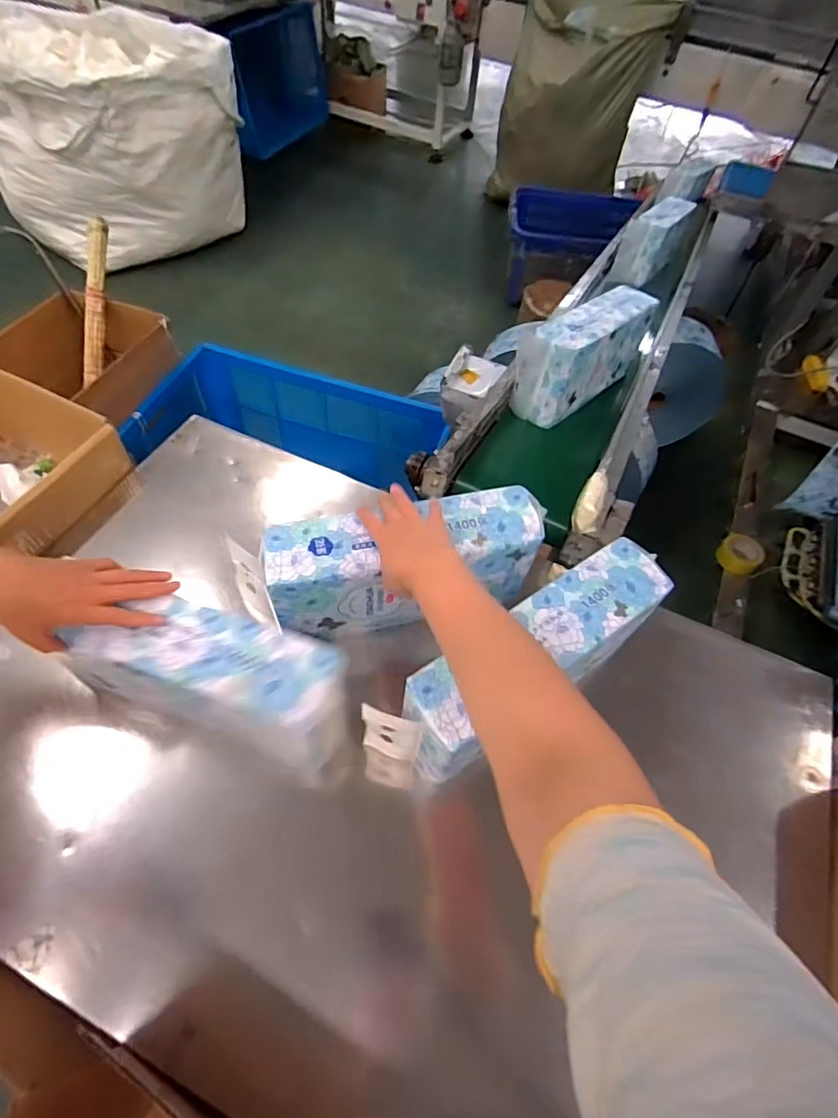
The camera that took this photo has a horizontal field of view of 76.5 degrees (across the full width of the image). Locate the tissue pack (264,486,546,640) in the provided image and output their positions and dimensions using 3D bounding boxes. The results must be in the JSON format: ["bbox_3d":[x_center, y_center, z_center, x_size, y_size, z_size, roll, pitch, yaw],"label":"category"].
[{"bbox_3d":[-0.019,0.012,0.717,0.344,0.152,0.099,-11,59,-13],"label":"tissue pack"}]

